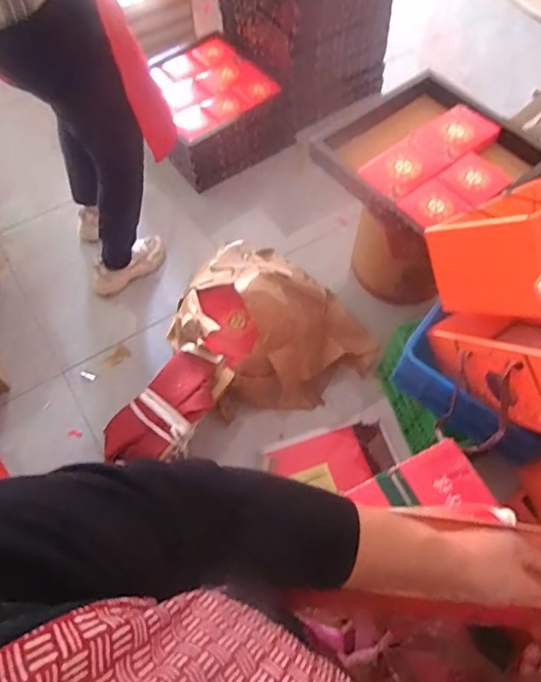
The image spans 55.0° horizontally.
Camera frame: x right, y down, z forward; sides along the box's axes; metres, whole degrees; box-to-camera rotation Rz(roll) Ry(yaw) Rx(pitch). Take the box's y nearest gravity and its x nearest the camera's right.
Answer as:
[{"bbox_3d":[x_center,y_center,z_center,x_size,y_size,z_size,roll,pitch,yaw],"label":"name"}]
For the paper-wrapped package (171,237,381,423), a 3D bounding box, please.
[{"bbox_3d":[-0.028,-0.048,1.413,0.436,0.276,0.493,-35,67,-17],"label":"paper-wrapped package"}]

